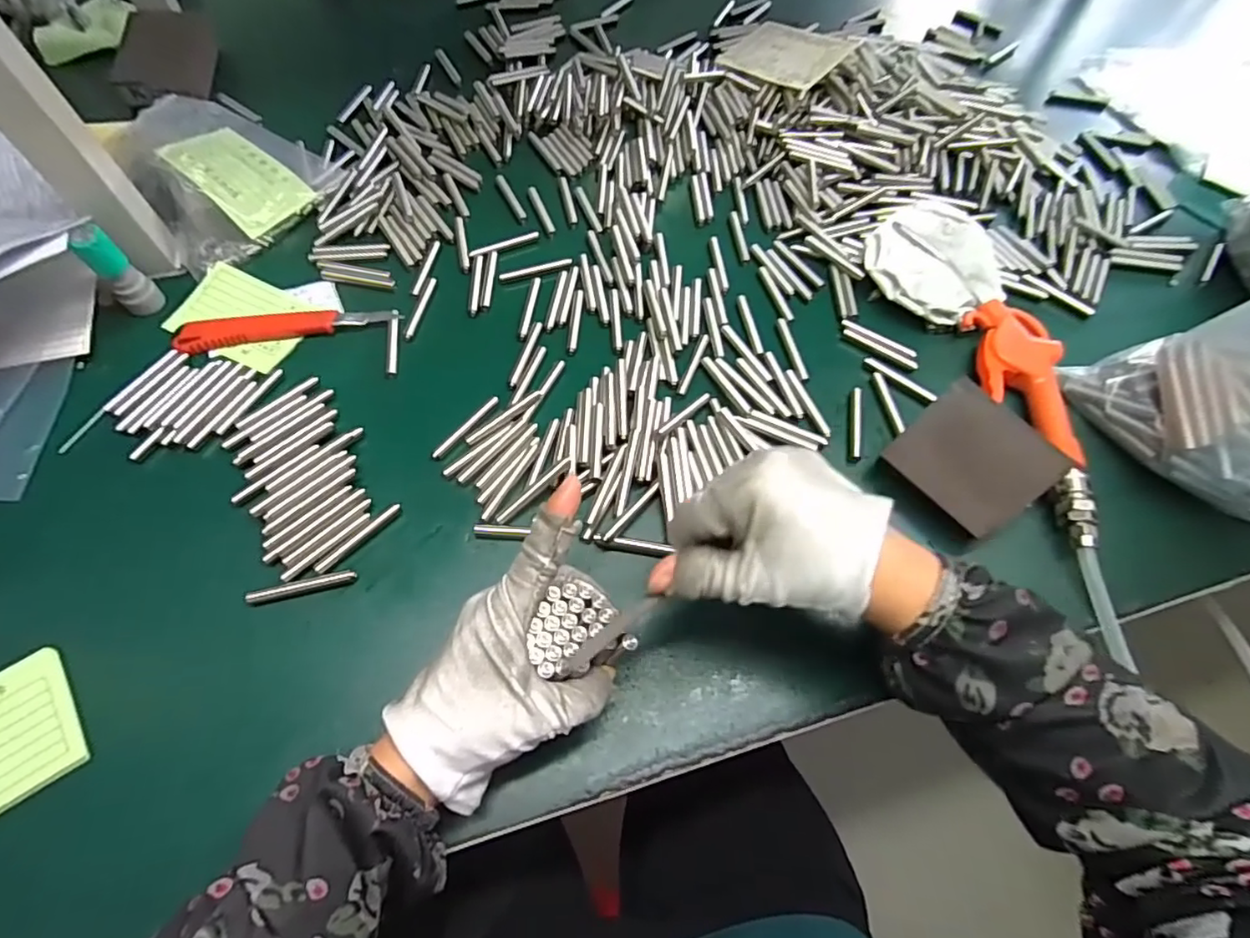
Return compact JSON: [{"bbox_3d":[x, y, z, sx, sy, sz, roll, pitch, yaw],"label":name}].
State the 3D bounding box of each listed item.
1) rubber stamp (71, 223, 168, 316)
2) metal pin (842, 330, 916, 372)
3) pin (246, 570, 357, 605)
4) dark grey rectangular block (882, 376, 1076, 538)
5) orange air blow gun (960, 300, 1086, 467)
[{"bbox_3d":[-0.350,-0.136,0.402,0.018,0.062,0.025,40,68,17],"label":"rubber stamp"},{"bbox_3d":[0.189,-0.089,0.434,0.057,0.005,0.007,35,67,15],"label":"metal pin"},{"bbox_3d":[-0.187,0.068,0.340,0.057,0.007,0.009,-14,64,-9],"label":"pin"},{"bbox_3d":[0.206,-0.005,0.348,0.075,0.021,0.066,47,112,16],"label":"dark grey rectangular block"},{"bbox_3d":[0.281,-0.062,0.415,0.058,0.020,0.131,5,62,0],"label":"orange air blow gun"}]

